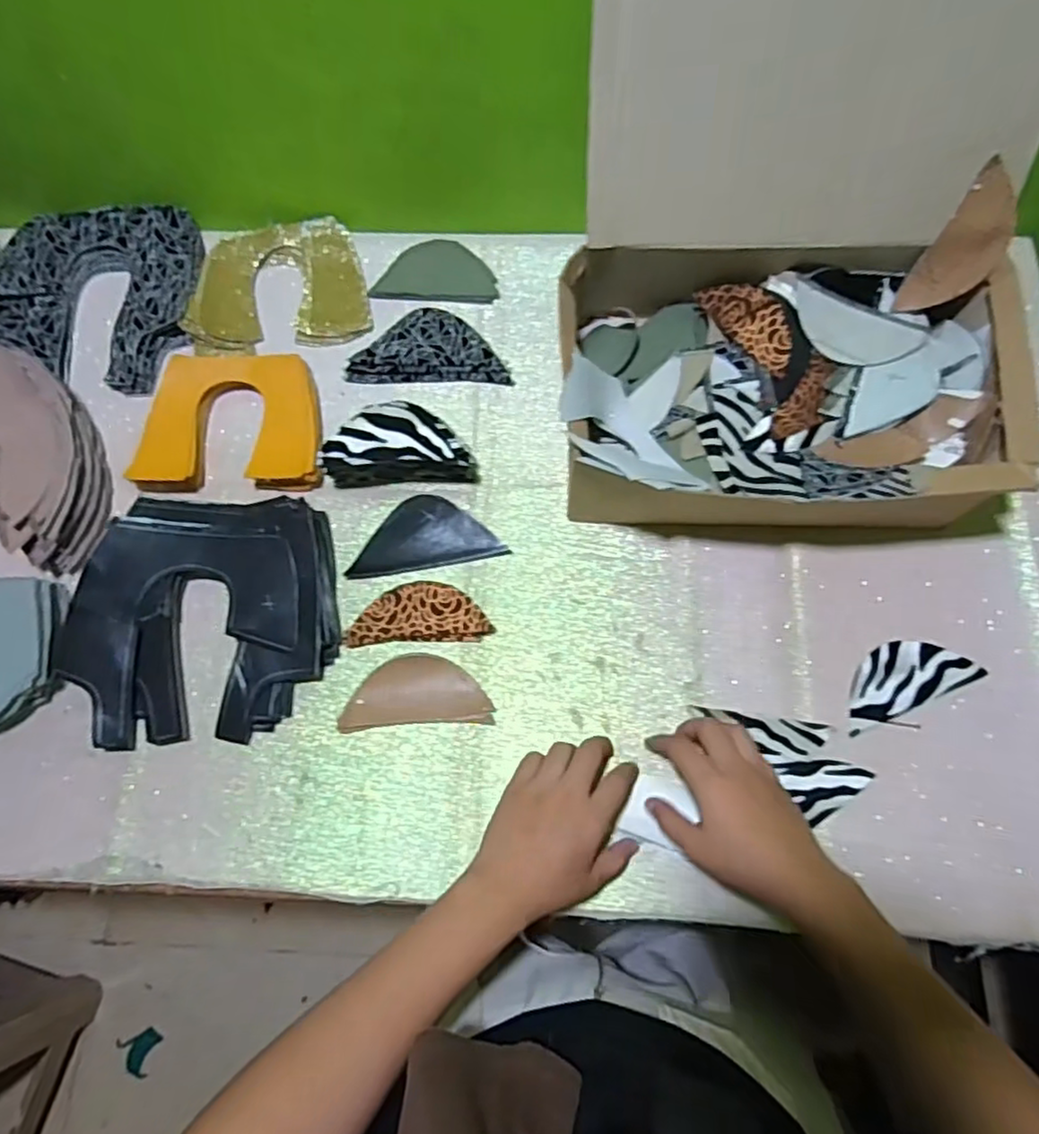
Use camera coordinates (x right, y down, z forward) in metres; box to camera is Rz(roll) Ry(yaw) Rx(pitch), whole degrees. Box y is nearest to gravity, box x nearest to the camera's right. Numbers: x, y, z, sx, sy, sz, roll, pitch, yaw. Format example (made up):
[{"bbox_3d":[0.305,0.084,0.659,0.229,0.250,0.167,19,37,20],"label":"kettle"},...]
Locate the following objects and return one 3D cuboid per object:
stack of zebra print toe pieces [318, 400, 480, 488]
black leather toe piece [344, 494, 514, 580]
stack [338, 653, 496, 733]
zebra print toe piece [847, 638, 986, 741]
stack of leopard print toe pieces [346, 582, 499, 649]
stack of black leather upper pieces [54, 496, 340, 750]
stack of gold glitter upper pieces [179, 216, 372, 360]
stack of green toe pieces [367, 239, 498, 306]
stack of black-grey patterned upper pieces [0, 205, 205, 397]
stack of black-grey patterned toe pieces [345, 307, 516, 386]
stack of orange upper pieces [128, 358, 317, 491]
[{"bbox_3d":[-0.101,-0.100,0.556,0.120,0.061,0.049,-4,72,-1],"label":"stack of zebra print toe pieces"},{"bbox_3d":[-0.081,-0.030,0.562,0.127,0.010,0.062,-9,72,-2],"label":"black leather toe piece"},{"bbox_3d":[-0.081,0.098,0.522,0.115,0.009,0.054,-4,72,0],"label":"stack"},{"bbox_3d":[0.299,0.086,0.517,0.107,0.012,0.051,-21,73,-6],"label":"zebra print toe piece"},{"bbox_3d":[-0.082,0.038,0.541,0.113,0.011,0.048,-3,72,0],"label":"stack of leopard print toe pieces"},{"bbox_3d":[-0.254,0.039,0.529,0.211,0.033,0.193,-2,74,0],"label":"stack of black leather upper pieces"},{"bbox_3d":[-0.234,-0.272,0.630,0.163,0.018,0.131,-14,72,-4],"label":"stack of gold glitter upper pieces"},{"bbox_3d":[-0.079,-0.286,0.645,0.115,0.014,0.061,1,72,1],"label":"stack of green toe pieces"},{"bbox_3d":[-0.397,-0.257,0.622,0.182,0.026,0.182,-1,72,0],"label":"stack of black-grey patterned upper pieces"},{"bbox_3d":[-0.083,-0.205,0.613,0.145,0.011,0.075,1,72,1],"label":"stack of black-grey patterned toe pieces"},{"bbox_3d":[-0.248,-0.130,0.581,0.158,0.025,0.129,1,72,1],"label":"stack of orange upper pieces"}]

